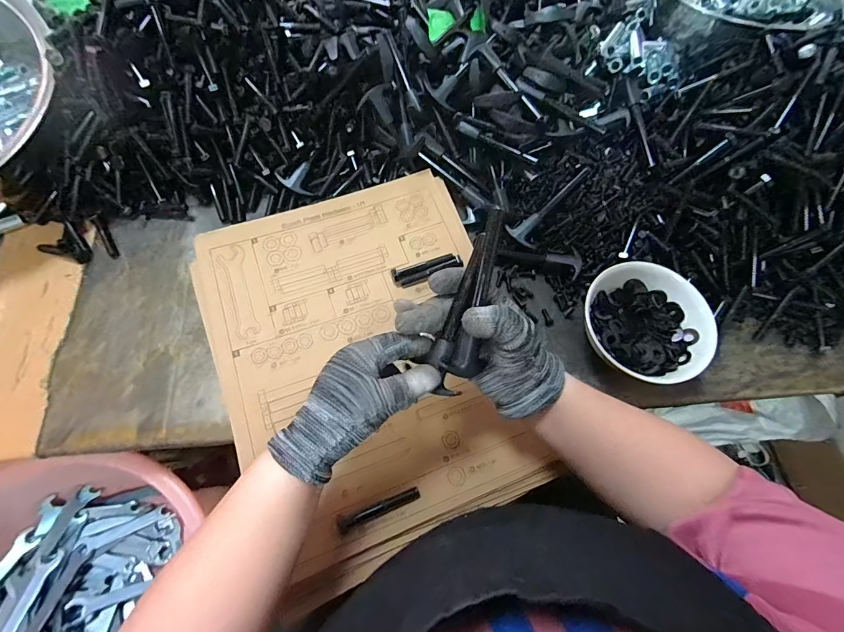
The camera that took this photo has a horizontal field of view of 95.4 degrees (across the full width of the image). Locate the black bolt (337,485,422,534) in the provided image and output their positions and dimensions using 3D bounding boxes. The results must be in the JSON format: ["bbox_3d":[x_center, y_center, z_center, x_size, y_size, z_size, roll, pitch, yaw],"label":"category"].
[{"bbox_3d":[-0.039,0.176,0.349,0.075,0.012,0.013,-21,72,-11],"label":"black bolt"}]

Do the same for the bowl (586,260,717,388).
[{"bbox_3d":[0.241,0.011,0.428,0.128,0.059,0.129,1,69,-3],"label":"bowl"}]

